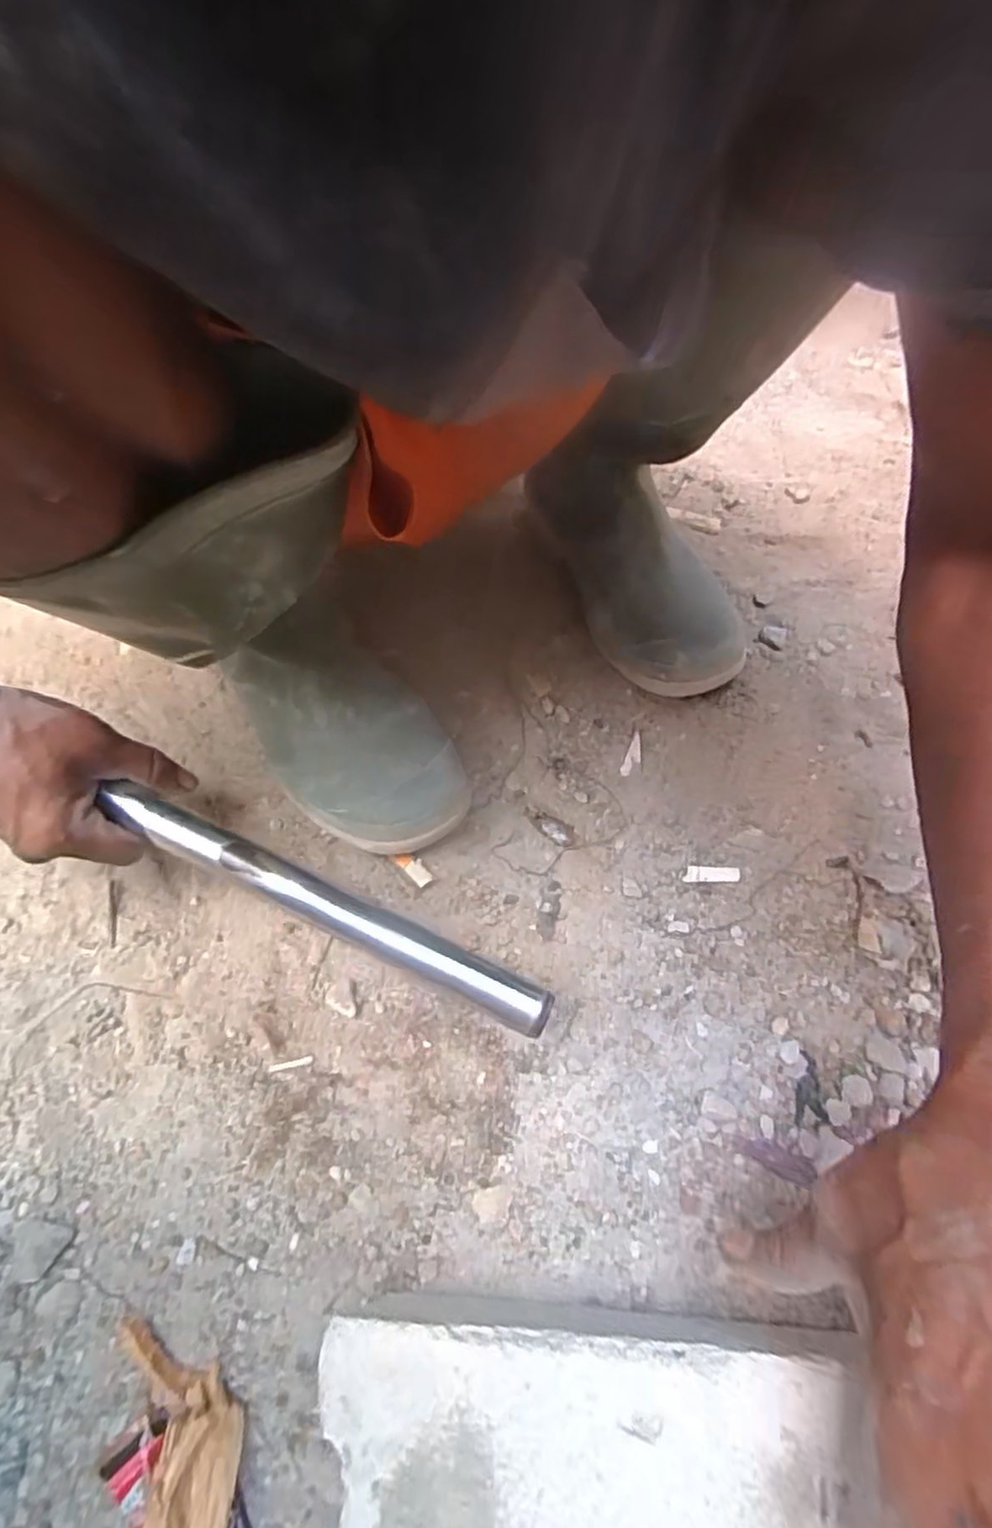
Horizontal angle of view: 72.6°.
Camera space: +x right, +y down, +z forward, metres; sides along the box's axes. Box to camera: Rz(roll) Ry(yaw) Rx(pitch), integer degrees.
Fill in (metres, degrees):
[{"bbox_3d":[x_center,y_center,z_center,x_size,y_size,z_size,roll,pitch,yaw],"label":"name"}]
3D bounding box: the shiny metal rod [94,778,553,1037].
[{"bbox_3d":[-0.093,0.074,0.362,0.260,0.022,0.023,26,62,6],"label":"shiny metal rod"}]

